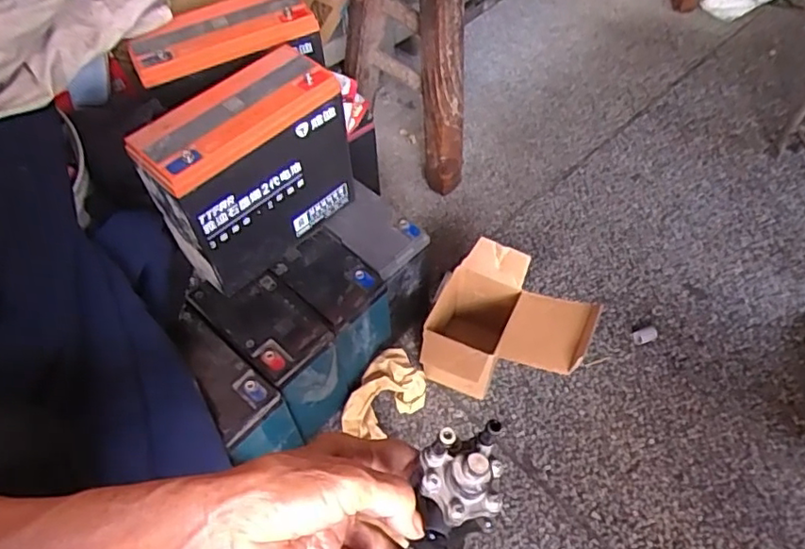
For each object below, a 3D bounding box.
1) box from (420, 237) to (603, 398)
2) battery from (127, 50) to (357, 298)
[{"bbox_3d":[0.117,0.071,0.688,0.168,0.158,0.151,6,55,7],"label":"box"},{"bbox_3d":[-0.142,-0.098,0.584,0.077,0.164,0.185,38,64,26],"label":"battery"}]

